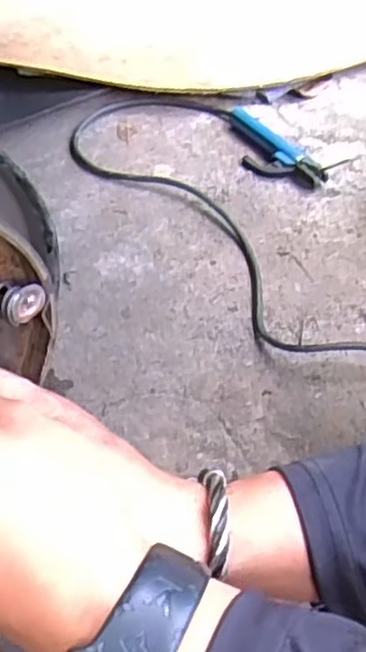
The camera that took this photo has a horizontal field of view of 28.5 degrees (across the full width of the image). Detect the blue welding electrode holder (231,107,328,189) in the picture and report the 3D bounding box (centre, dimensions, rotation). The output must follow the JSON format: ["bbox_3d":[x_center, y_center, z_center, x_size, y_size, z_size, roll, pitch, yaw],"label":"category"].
[{"bbox_3d":[0.132,-0.277,1.123,0.079,0.032,0.202,-35,62,-22],"label":"blue welding electrode holder"}]

